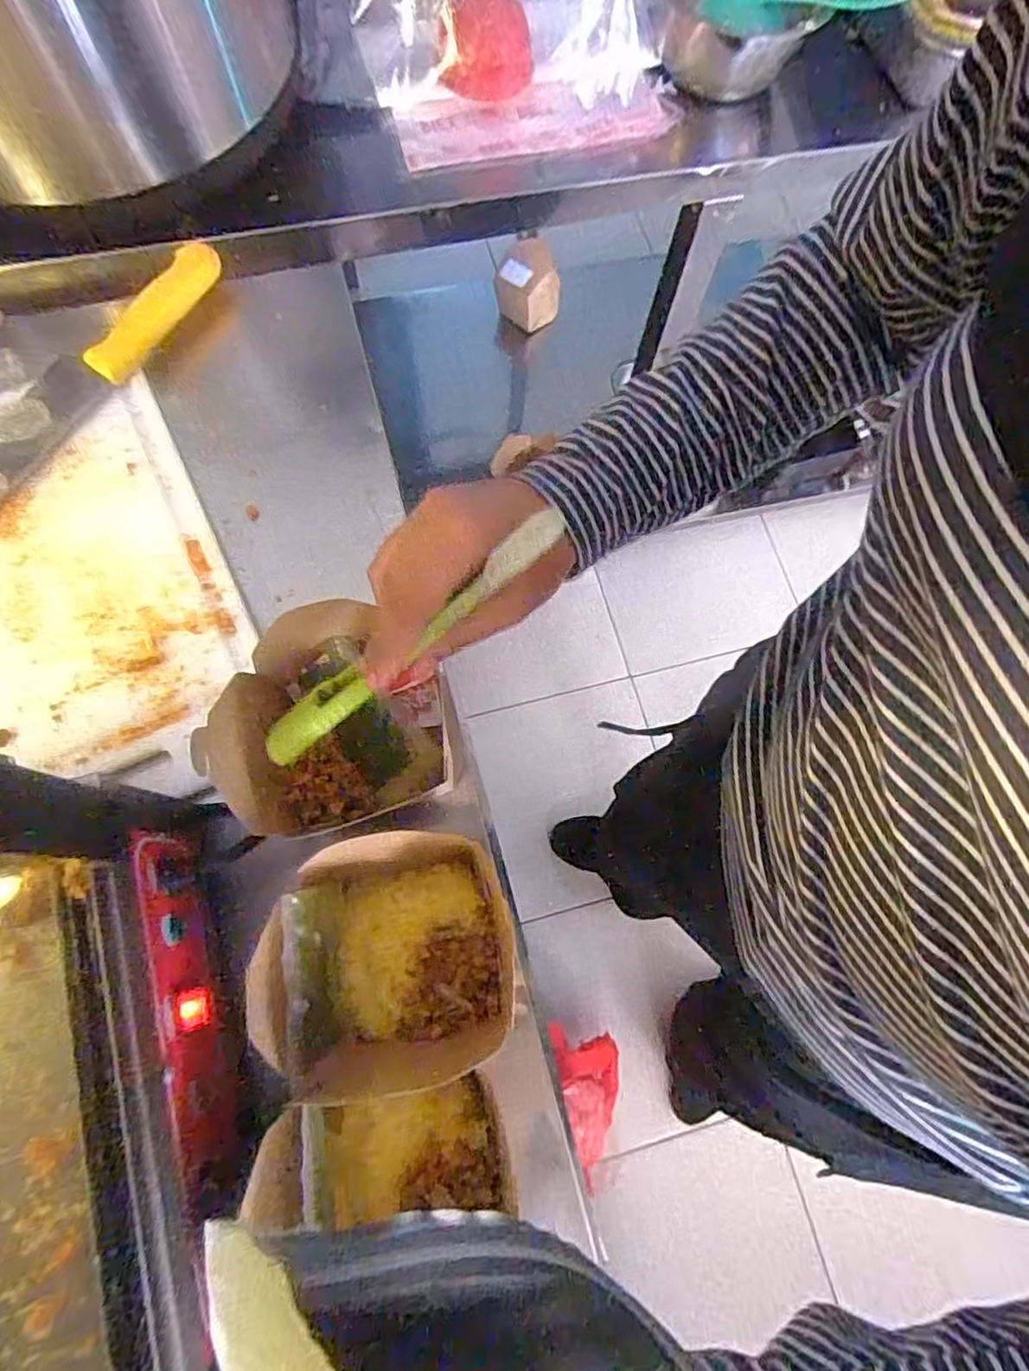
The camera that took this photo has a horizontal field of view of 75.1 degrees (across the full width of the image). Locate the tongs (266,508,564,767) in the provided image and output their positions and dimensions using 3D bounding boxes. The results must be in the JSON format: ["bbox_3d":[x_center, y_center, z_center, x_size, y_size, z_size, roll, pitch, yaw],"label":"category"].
[{"bbox_3d":[-0.057,-0.017,0.332,0.204,0.021,0.031,-32,68,30],"label":"tongs"}]

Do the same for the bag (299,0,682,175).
[{"bbox_3d":[-0.017,-0.575,0.592,0.335,0.097,0.167,-9,75,-6],"label":"bag"}]

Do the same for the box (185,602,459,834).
[{"bbox_3d":[-0.105,0.023,0.397,0.130,0.092,0.104,-18,76,-8],"label":"box"}]

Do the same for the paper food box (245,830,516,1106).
[{"bbox_3d":[-0.061,0.150,0.371,0.117,0.083,0.102,-9,74,-5],"label":"paper food box"}]

